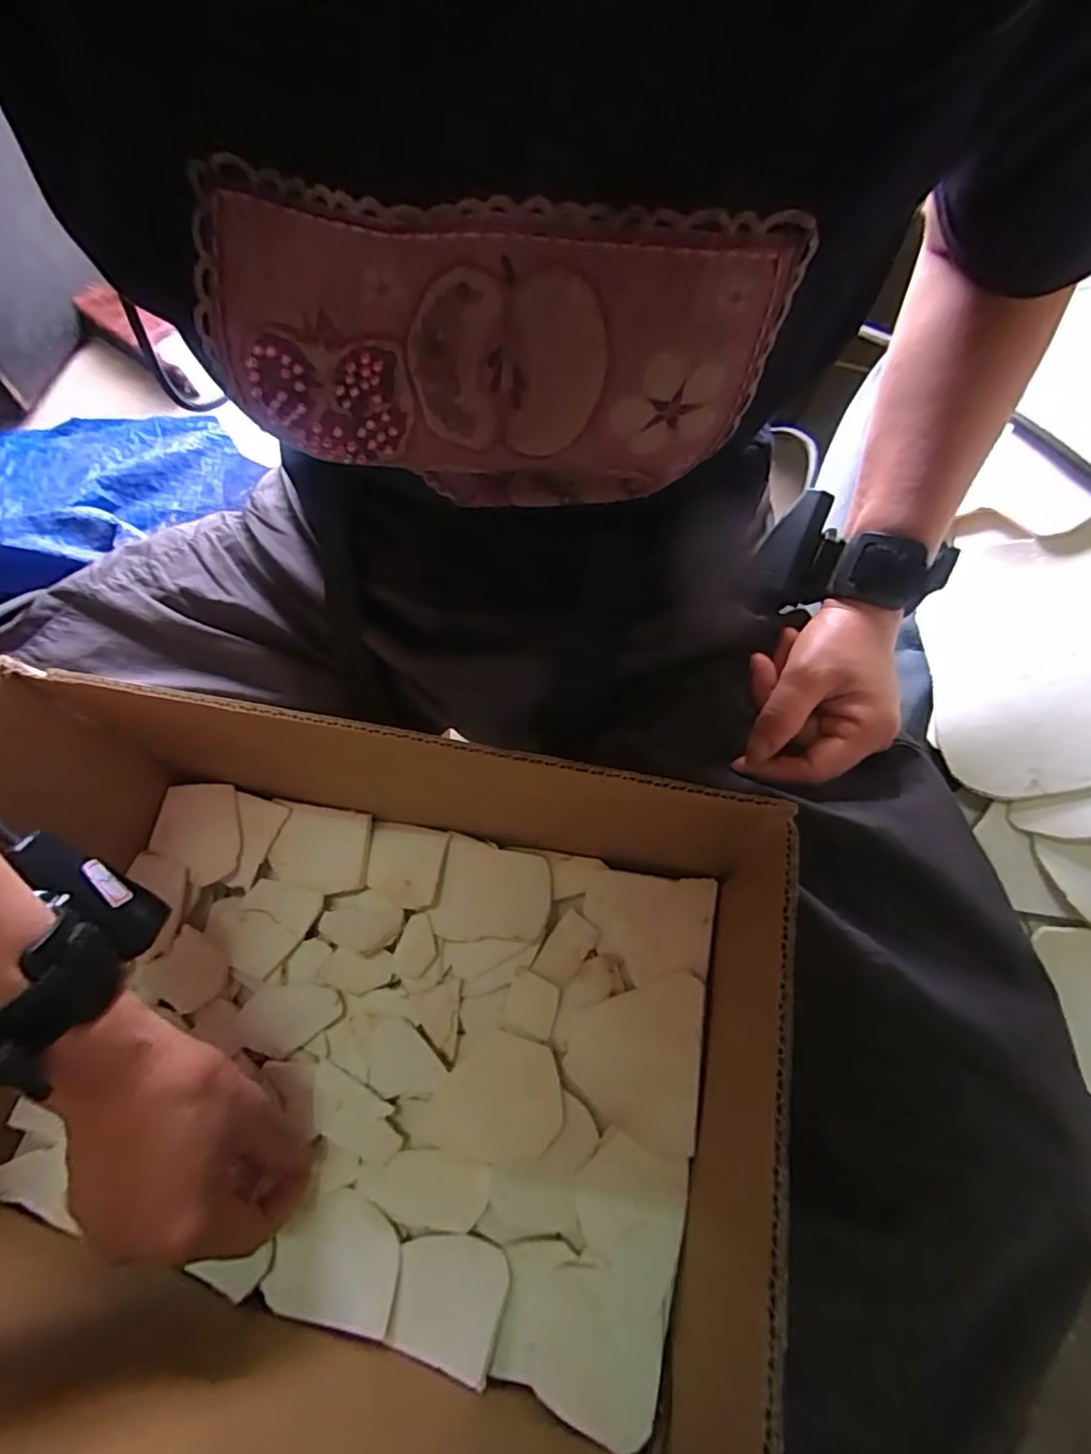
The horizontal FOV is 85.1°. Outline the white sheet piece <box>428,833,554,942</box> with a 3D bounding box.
[{"bbox_3d":[-0.031,0.098,0.344,0.066,0.004,0.056,10,69,17],"label":"white sheet piece"}]

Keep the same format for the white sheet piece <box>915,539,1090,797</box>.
[{"bbox_3d":[0.278,-0.041,0.331,0.109,0.008,0.158,-10,57,35],"label":"white sheet piece"}]

